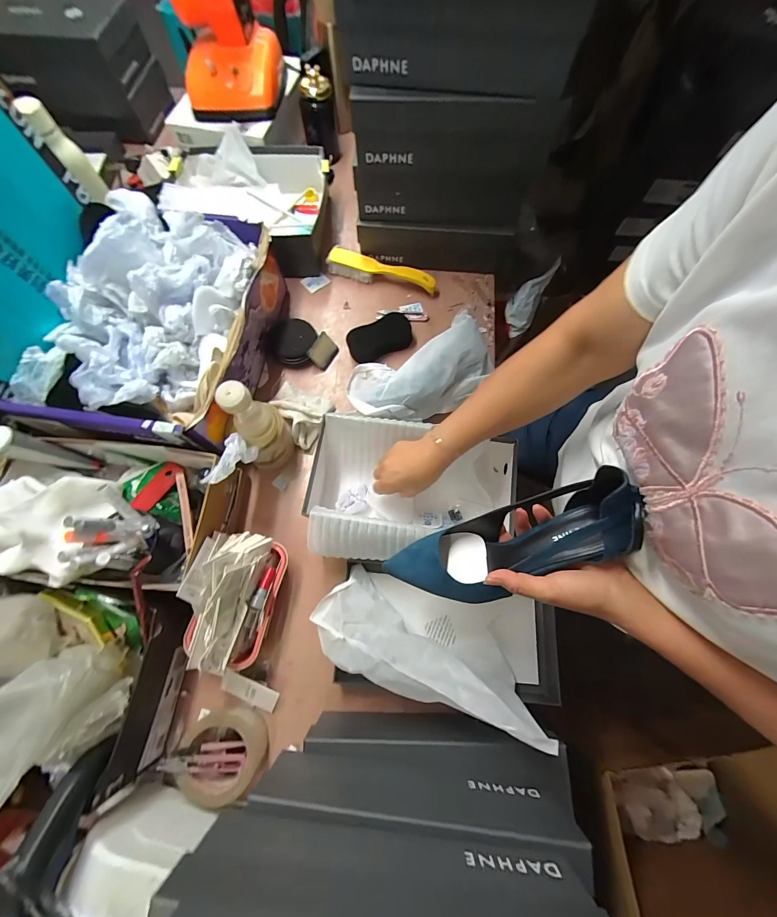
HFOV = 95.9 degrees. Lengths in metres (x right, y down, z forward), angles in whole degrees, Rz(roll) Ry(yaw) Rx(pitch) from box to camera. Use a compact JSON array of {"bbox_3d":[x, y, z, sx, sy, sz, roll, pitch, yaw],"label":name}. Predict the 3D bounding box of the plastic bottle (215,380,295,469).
[{"bbox_3d":[-0.198,-0.052,0.530,0.078,0.182,0.077,-30,73,-10],"label":"plastic bottle"}]

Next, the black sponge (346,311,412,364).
[{"bbox_3d":[-0.014,-0.234,0.674,0.130,0.026,0.065,-26,73,-8],"label":"black sponge"}]

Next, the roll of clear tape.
[{"bbox_3d":[-0.214,0.387,0.461,0.099,0.041,0.098,0,71,0],"label":"roll of clear tape"}]

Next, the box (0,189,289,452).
[{"bbox_3d":[-0.368,-0.219,0.574,0.298,0.209,0.389,9,71,3],"label":"box"}]

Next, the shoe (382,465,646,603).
[{"bbox_3d":[0.119,0.094,0.363,0.255,0.078,0.082,-27,69,28],"label":"shoe"}]

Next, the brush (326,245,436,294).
[{"bbox_3d":[-0.016,-0.382,0.717,0.227,0.046,0.041,20,72,7],"label":"brush"}]

